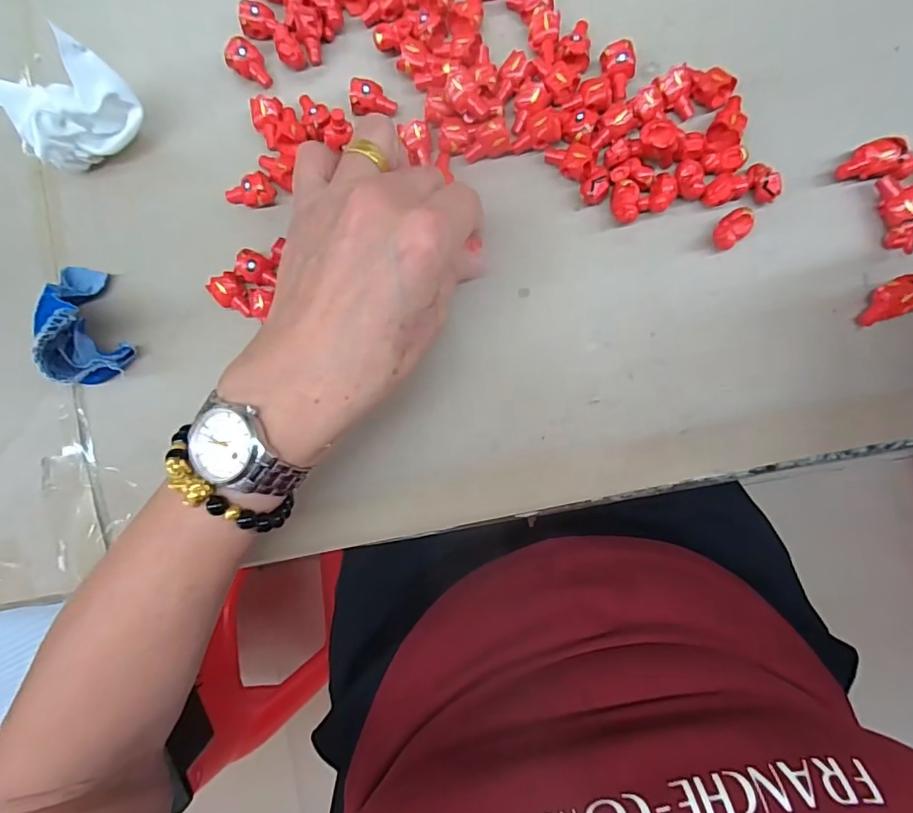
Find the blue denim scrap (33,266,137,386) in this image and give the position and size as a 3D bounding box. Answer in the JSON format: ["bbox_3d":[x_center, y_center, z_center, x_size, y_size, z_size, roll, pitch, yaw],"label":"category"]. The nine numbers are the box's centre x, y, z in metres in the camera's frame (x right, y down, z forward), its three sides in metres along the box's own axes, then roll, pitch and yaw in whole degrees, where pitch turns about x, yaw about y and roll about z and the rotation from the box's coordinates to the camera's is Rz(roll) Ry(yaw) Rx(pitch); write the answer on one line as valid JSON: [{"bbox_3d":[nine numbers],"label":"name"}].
[{"bbox_3d":[-0.200,-0.048,0.265,0.027,0.046,0.068,-24,86,3],"label":"blue denim scrap"}]

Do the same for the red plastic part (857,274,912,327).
[{"bbox_3d":[0.214,-0.053,0.249,0.033,0.015,0.018,-16,86,4],"label":"red plastic part"}]

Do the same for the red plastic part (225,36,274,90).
[{"bbox_3d":[-0.112,-0.185,0.280,0.017,0.019,0.023,-34,85,3],"label":"red plastic part"}]

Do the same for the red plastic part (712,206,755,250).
[{"bbox_3d":[0.137,-0.088,0.256,0.018,0.015,0.013,-44,84,2],"label":"red plastic part"}]

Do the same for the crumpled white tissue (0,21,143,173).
[{"bbox_3d":[-0.199,-0.155,0.267,0.059,0.054,0.040,-36,86,3],"label":"crumpled white tissue"}]

